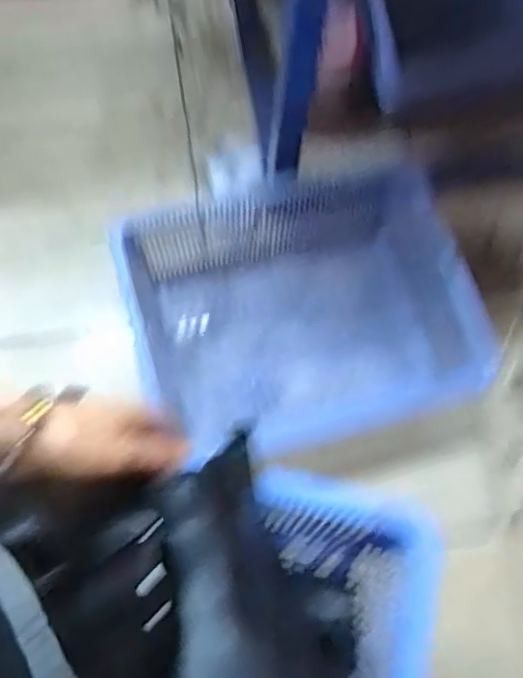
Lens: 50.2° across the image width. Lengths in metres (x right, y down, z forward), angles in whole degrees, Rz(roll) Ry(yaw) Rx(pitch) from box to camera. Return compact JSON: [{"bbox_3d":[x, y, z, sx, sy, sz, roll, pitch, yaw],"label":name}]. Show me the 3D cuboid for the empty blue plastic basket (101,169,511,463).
[{"bbox_3d":[0.083,-0.053,0.872,0.553,0.153,0.398,-14,75,-5],"label":"empty blue plastic basket"}]

